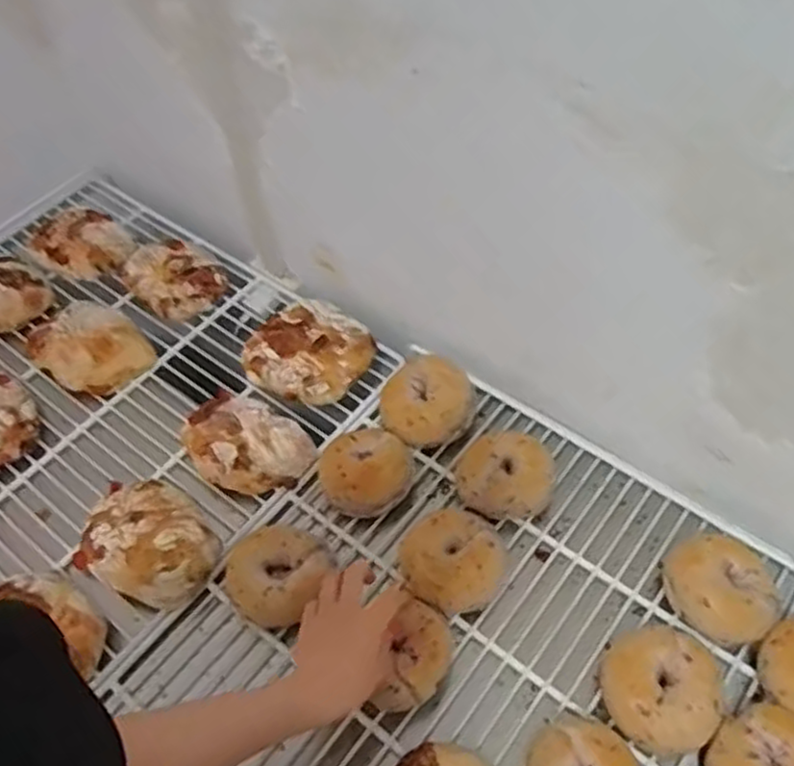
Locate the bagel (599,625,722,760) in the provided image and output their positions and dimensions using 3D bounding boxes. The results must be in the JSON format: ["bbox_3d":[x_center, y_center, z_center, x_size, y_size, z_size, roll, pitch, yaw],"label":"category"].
[{"bbox_3d":[0.228,0.265,0.642,0.101,0.053,0.096,-2,54,3],"label":"bagel"}]

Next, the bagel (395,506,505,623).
[{"bbox_3d":[0.055,0.176,0.726,0.101,0.054,0.093,-32,57,-18],"label":"bagel"}]

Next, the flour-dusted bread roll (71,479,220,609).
[{"bbox_3d":[-0.249,0.162,0.754,0.134,0.062,0.110,26,60,22],"label":"flour-dusted bread roll"}]

